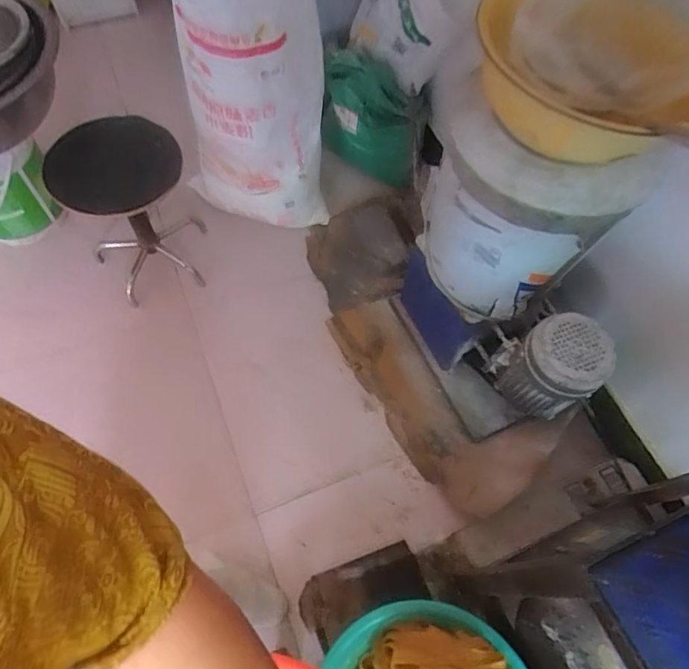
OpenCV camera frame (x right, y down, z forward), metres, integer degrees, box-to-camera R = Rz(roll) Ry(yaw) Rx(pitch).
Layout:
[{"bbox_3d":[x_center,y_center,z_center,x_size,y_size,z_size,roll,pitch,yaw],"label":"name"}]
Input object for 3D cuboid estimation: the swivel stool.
[{"bbox_3d":[-0.567,-0.336,1.363,0.310,0.417,0.329,-27,68,-15],"label":"swivel stool"}]

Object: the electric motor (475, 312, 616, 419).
[{"bbox_3d":[0.426,0.083,1.115,0.186,0.283,0.171,6,63,0],"label":"electric motor"}]

